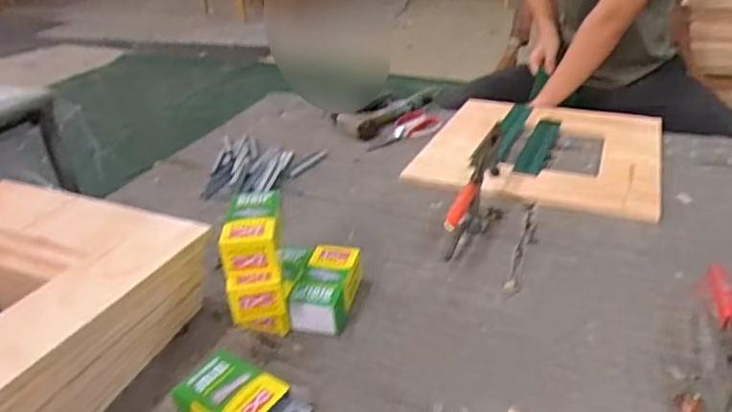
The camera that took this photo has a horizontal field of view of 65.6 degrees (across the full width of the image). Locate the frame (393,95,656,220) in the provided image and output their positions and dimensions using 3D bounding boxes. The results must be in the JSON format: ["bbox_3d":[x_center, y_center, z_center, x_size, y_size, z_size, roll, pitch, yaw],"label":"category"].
[{"bbox_3d":[0.344,-0.119,1.116,0.424,0.018,0.394,12,35,22],"label":"frame"}]

